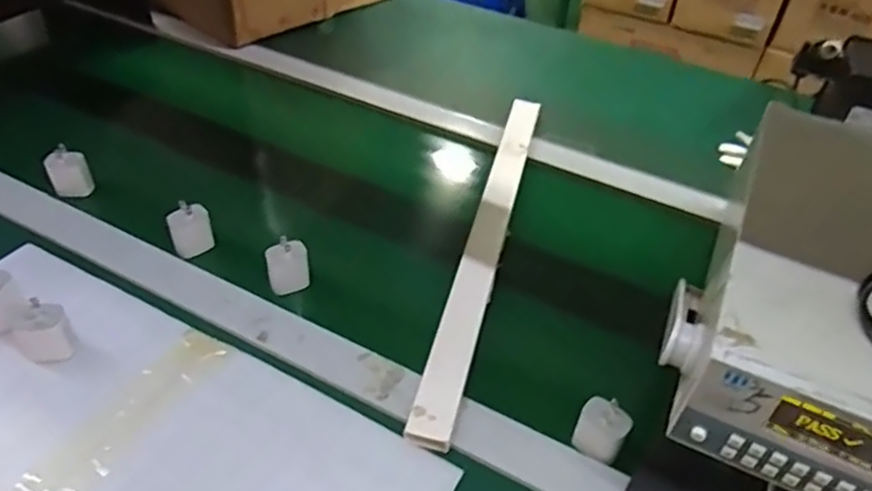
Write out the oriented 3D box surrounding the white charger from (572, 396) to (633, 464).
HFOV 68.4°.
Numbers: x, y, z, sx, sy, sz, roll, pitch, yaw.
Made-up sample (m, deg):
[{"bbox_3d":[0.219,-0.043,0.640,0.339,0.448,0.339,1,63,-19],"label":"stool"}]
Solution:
[{"bbox_3d":[0.144,0.160,0.558,0.040,0.047,0.029,26,47,23],"label":"white charger"}]

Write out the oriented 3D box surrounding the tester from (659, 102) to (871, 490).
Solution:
[{"bbox_3d":[0.326,0.039,0.481,0.222,0.095,0.324,23,45,20],"label":"tester"}]

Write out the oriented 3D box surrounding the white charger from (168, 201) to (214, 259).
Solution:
[{"bbox_3d":[-0.275,-0.020,0.720,0.043,0.065,0.024,-20,33,-26],"label":"white charger"}]

